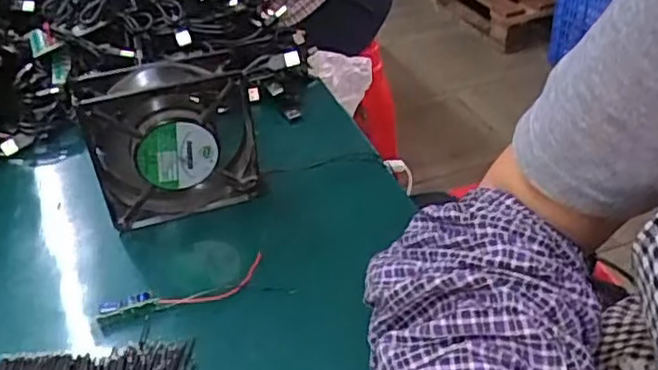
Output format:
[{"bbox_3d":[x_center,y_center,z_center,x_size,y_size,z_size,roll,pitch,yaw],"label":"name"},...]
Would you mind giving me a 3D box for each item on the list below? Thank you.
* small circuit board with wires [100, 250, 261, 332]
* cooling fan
[{"bbox_3d":[-0.103,0.076,0.454,0.117,0.010,0.026,-14,38,-14],"label":"small circuit board with wires"},{"bbox_3d":[-0.122,-0.036,0.505,0.117,0.121,0.048,-13,38,-13],"label":"cooling fan"}]

